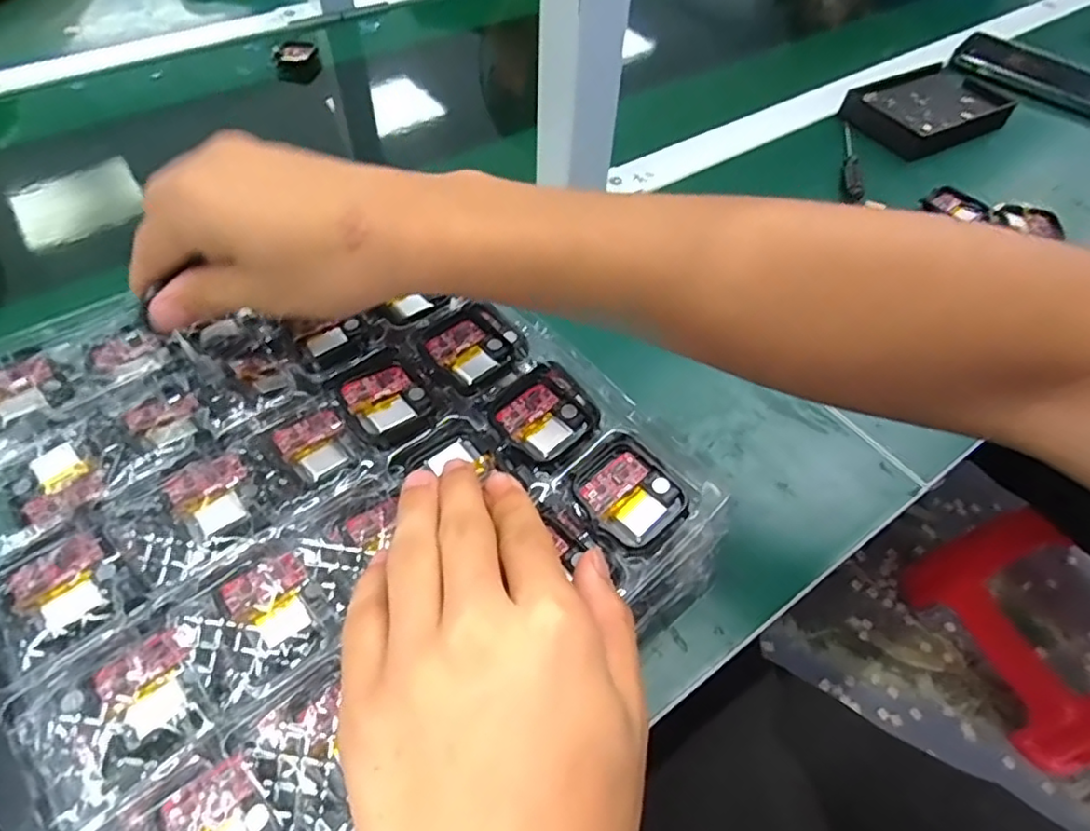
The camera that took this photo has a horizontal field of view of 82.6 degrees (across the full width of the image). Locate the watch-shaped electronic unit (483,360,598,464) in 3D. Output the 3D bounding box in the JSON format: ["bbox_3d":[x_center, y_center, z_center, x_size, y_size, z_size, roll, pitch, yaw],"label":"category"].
[{"bbox_3d":[0.000,-0.001,0.291,0.044,0.007,0.044,-33,61,-25],"label":"watch-shaped electronic unit"}]

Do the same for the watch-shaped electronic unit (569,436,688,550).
[{"bbox_3d":[0.035,0.033,0.267,0.036,0.009,0.044,-31,60,-23],"label":"watch-shaped electronic unit"}]

